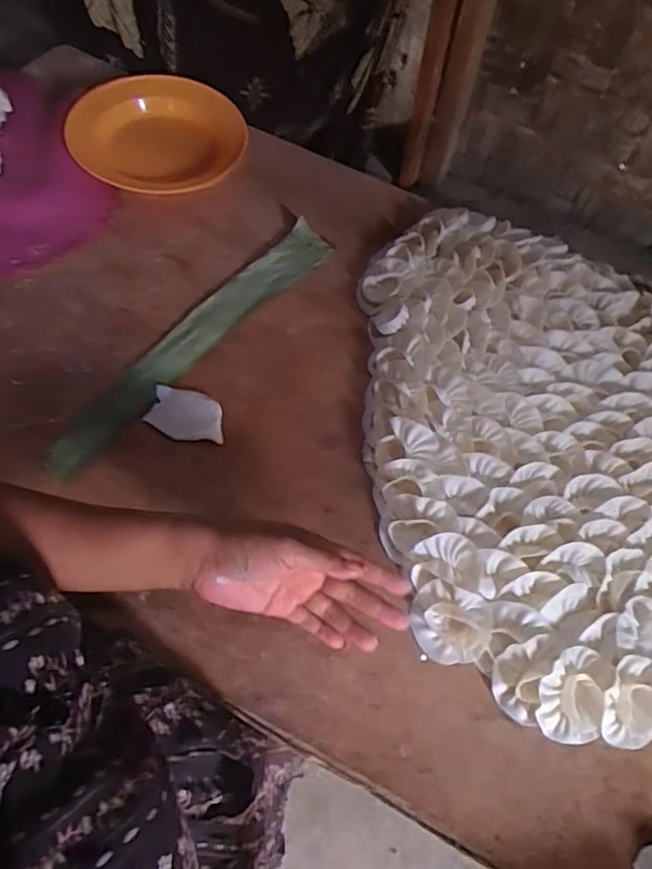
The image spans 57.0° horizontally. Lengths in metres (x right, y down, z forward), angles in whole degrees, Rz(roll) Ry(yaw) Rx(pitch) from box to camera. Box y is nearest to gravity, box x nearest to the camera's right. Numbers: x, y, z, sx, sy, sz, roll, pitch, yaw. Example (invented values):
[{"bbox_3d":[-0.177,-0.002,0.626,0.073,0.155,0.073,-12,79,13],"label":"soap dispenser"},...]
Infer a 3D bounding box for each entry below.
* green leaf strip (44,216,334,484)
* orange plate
[{"bbox_3d":[-0.144,-0.109,0.670,0.058,0.013,0.411,37,67,15],"label":"green leaf strip"},{"bbox_3d":[-0.212,-0.388,0.775,0.223,0.033,0.212,-20,66,-13],"label":"orange plate"}]

